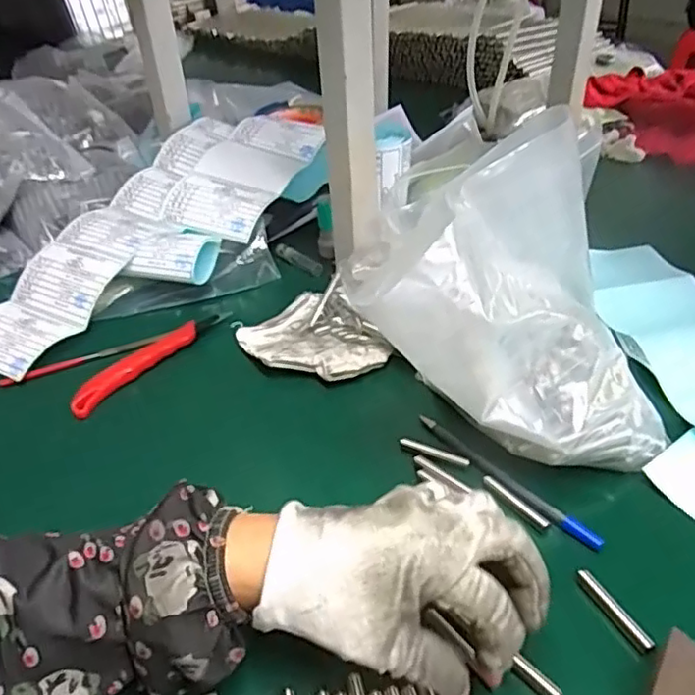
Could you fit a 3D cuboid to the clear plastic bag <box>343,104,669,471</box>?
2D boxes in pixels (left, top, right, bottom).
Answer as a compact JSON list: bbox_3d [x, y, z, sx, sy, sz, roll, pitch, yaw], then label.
[{"bbox_3d":[0.100,-0.022,0.389,0.194,0.180,0.127,-3,40,-1],"label":"clear plastic bag"}]

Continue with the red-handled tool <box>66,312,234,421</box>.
[{"bbox_3d":[-0.158,0.007,0.516,0.018,0.021,0.153,25,48,29],"label":"red-handled tool"}]

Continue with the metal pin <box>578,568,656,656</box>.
[{"bbox_3d":[0.139,0.137,0.332,0.007,0.009,0.049,-19,43,-19],"label":"metal pin"}]

